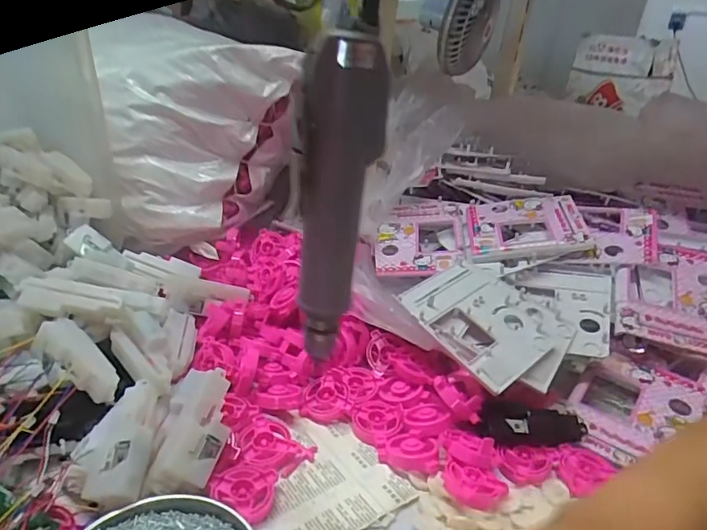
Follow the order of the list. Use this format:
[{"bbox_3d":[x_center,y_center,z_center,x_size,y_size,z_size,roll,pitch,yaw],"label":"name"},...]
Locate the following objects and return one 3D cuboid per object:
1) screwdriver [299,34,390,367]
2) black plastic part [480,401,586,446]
[{"bbox_3d":[-0.010,-0.034,0.289,0.041,0.178,0.030,6,25,0],"label":"screwdriver"},{"bbox_3d":[0.173,0.151,0.482,0.097,0.028,0.027,2,26,-9],"label":"black plastic part"}]

